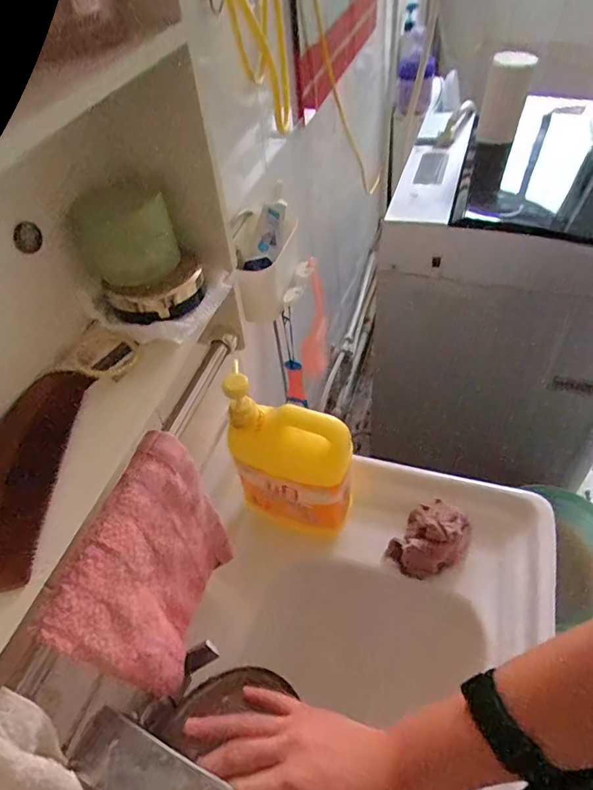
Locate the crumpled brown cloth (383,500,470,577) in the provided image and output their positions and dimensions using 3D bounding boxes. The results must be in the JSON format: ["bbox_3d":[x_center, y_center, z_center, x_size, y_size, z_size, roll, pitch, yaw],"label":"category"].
[{"bbox_3d":[0.173,0.192,0.646,0.080,0.047,0.109,35,94,11],"label":"crumpled brown cloth"}]

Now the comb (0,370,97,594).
[{"bbox_3d":[-0.169,0.044,0.305,0.045,0.021,0.144,-3,47,2],"label":"comb"}]

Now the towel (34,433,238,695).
[{"bbox_3d":[-0.121,0.155,0.431,0.043,0.189,0.163,10,49,14],"label":"towel"}]

